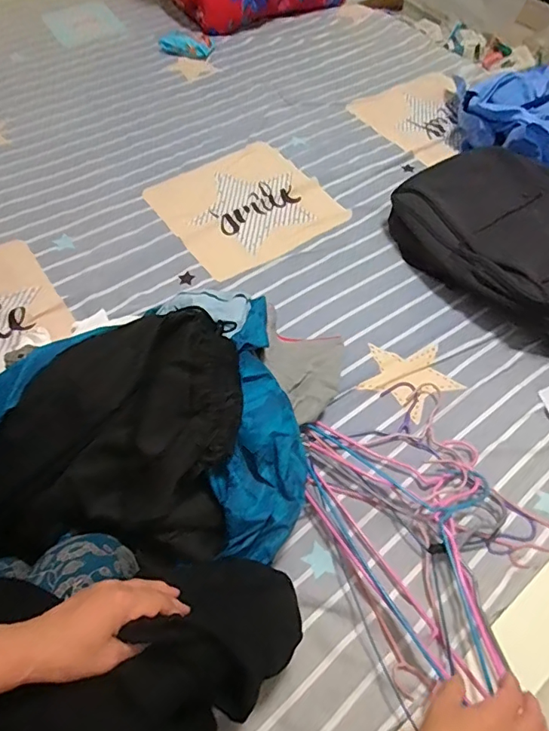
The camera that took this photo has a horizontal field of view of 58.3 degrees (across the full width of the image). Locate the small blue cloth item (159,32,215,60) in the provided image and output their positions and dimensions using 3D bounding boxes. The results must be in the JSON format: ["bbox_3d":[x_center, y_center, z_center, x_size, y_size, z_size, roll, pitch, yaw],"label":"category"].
[{"bbox_3d":[-0.246,-0.911,1.403,0.158,0.027,0.107,16,57,9],"label":"small blue cloth item"}]

